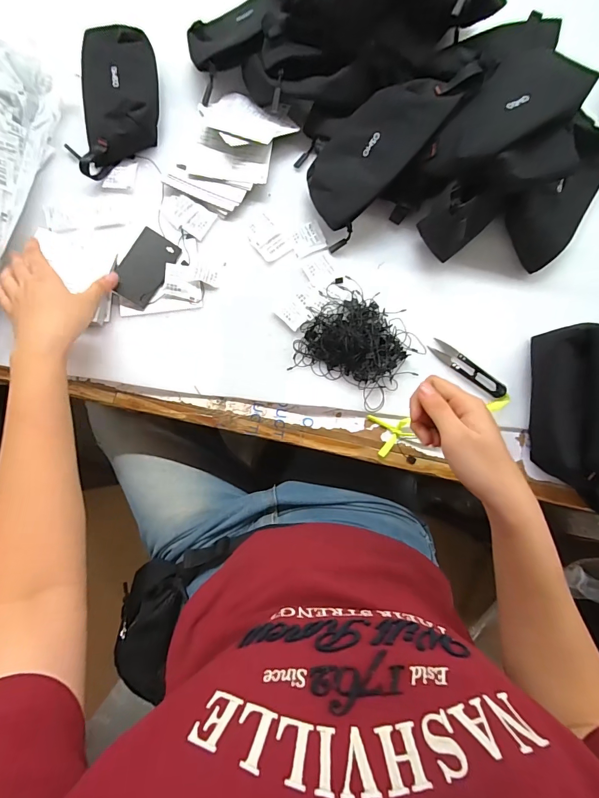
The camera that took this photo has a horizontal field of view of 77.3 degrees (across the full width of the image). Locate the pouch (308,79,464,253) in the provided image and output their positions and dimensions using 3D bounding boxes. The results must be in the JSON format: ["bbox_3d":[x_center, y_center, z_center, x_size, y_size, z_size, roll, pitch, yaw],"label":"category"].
[{"bbox_3d":[0.082,-0.296,0.444,0.182,0.030,0.111,-41,72,16],"label":"pouch"}]

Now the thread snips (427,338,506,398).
[{"bbox_3d":[0.203,-0.038,0.451,0.101,0.010,0.026,34,83,4],"label":"thread snips"}]

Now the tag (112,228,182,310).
[{"bbox_3d":[-0.189,-0.161,0.460,0.050,0.004,0.089,30,84,-10],"label":"tag"}]

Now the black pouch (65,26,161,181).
[{"bbox_3d":[-0.235,-0.384,0.480,0.101,0.035,0.202,-2,82,-1],"label":"black pouch"}]

